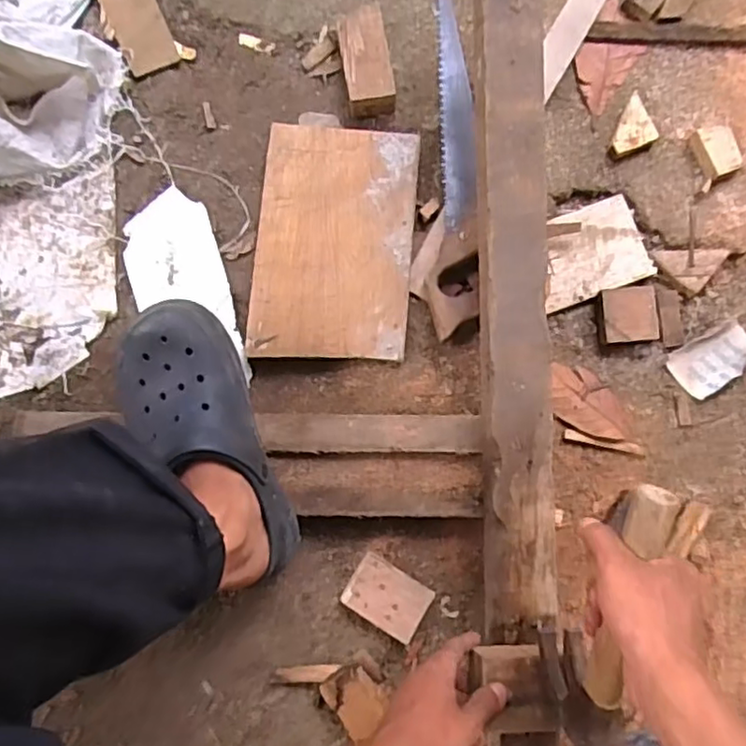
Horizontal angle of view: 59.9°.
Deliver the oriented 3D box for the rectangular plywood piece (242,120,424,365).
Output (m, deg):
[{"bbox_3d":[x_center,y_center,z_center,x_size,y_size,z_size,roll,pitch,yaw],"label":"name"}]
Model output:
[{"bbox_3d":[-0.043,-0.148,0.726,0.171,0.015,0.264,5,80,0],"label":"rectangular plywood piece"}]

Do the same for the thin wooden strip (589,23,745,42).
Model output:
[{"bbox_3d":[0.483,-0.401,0.771,0.445,0.020,0.026,0,80,-1],"label":"thin wooden strip"}]

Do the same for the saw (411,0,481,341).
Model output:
[{"bbox_3d":[0.089,-0.242,0.731,0.072,0.028,0.407,4,80,0],"label":"saw"}]

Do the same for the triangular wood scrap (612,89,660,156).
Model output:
[{"bbox_3d":[0.309,-0.284,0.748,0.045,0.019,0.079,25,80,3],"label":"triangular wood scrap"}]

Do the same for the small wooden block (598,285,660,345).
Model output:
[{"bbox_3d":[0.283,-0.063,0.712,0.062,0.020,0.058,-8,80,-3],"label":"small wooden block"}]

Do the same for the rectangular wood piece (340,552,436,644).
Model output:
[{"bbox_3d":[0.015,0.225,0.651,0.080,0.020,0.056,32,81,5],"label":"rectangular wood piece"}]

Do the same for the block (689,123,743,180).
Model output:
[{"bbox_3d":[0.394,-0.255,0.743,0.042,0.024,0.059,-23,81,-5],"label":"block"}]

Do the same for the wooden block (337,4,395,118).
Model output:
[{"bbox_3d":[-0.008,-0.356,0.744,0.054,0.039,0.121,-7,80,-2],"label":"wooden block"}]

